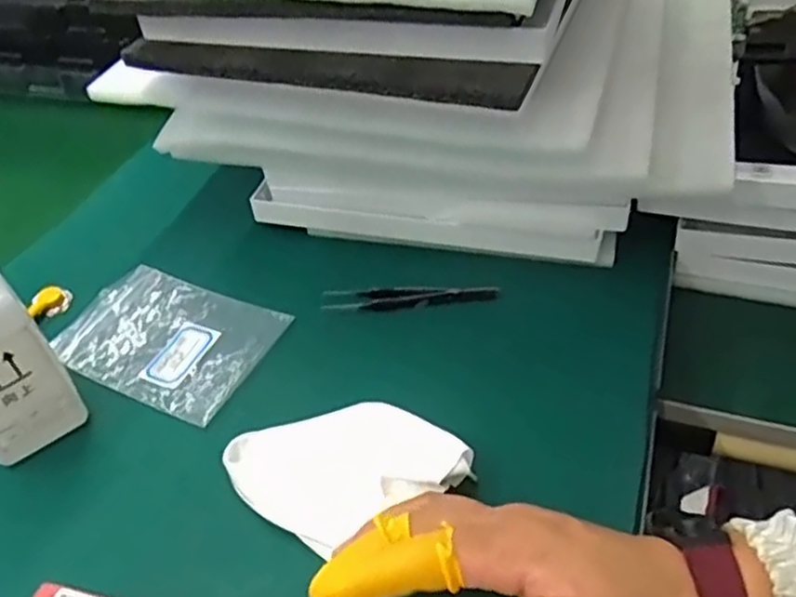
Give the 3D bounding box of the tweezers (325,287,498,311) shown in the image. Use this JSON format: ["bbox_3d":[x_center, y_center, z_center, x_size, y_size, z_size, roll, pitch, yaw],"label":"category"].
[{"bbox_3d":[0.008,0.000,0.475,0.113,0.010,0.014,-2,43,4],"label":"tweezers"}]

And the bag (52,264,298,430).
[{"bbox_3d":[-0.151,0.025,0.468,0.137,0.007,0.094,17,48,23],"label":"bag"}]

